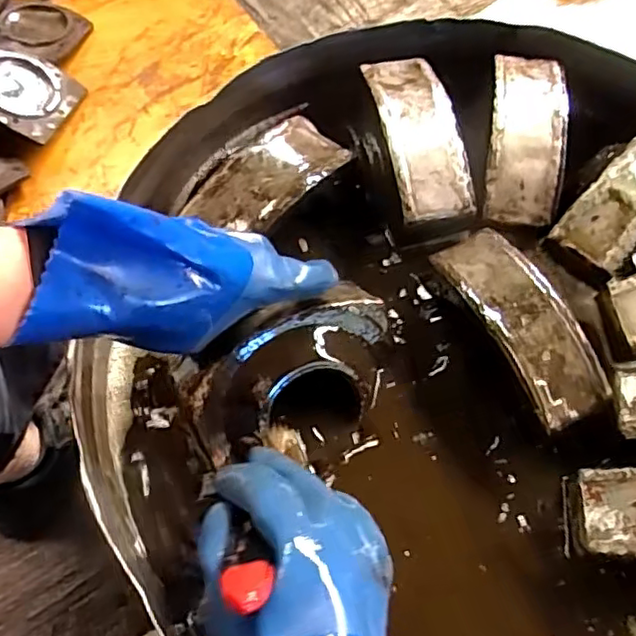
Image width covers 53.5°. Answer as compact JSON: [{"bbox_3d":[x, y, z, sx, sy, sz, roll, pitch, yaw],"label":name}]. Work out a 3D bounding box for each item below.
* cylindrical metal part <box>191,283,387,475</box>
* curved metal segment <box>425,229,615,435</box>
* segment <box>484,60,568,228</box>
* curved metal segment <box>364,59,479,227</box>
[{"bbox_3d":[-0.018,0.048,0.464,0.149,0.058,0.117,-23,109,-25],"label":"cylindrical metal part"},{"bbox_3d":[0.149,0.001,0.460,0.062,0.029,0.155,-27,70,-10],"label":"curved metal segment"},{"bbox_3d":[0.171,-0.152,0.522,0.061,0.031,0.156,10,68,4],"label":"segment"},{"bbox_3d":[0.082,-0.150,0.513,0.060,0.032,0.145,-12,68,-5],"label":"curved metal segment"}]

